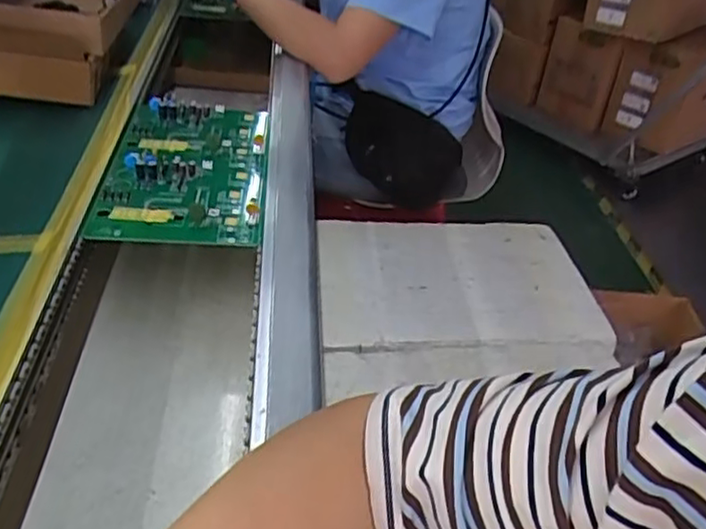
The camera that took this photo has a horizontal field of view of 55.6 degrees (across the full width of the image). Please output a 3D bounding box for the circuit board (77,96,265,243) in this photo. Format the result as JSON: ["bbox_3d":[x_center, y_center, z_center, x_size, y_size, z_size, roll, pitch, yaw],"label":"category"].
[{"bbox_3d":[-0.172,-0.107,0.711,0.155,0.024,0.261,2,35,-7],"label":"circuit board"}]

